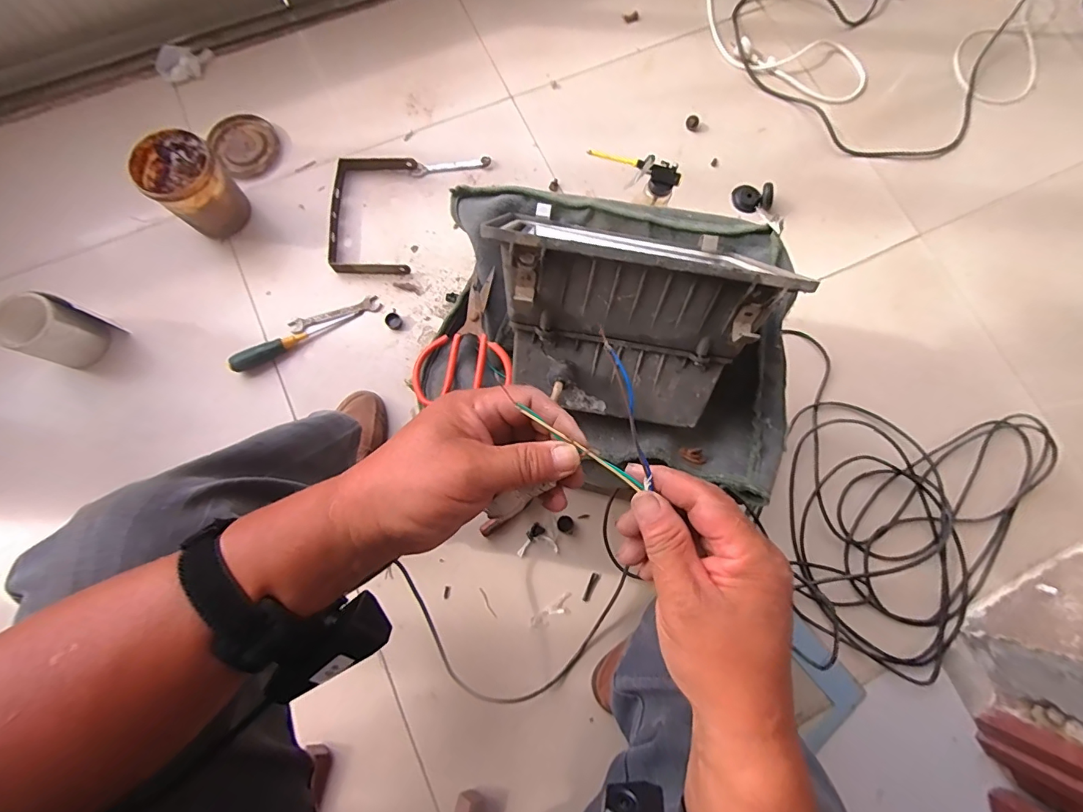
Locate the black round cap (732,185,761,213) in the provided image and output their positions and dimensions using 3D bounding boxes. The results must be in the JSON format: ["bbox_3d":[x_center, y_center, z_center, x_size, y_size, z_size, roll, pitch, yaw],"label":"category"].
[{"bbox_3d":[0.391,-0.396,0.897,0.049,0.017,0.054,20,79,3],"label":"black round cap"}]

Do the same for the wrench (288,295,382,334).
[{"bbox_3d":[-0.365,-0.163,0.835,0.158,0.005,0.031,-18,87,-9],"label":"wrench"}]

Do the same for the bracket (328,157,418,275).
[{"bbox_3d":[-0.308,-0.351,0.849,0.146,0.031,0.223,1,79,-1],"label":"bracket"}]

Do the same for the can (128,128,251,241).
[{"bbox_3d":[-0.587,-0.368,0.801,0.109,0.145,0.116,0,79,-1],"label":"can"}]

